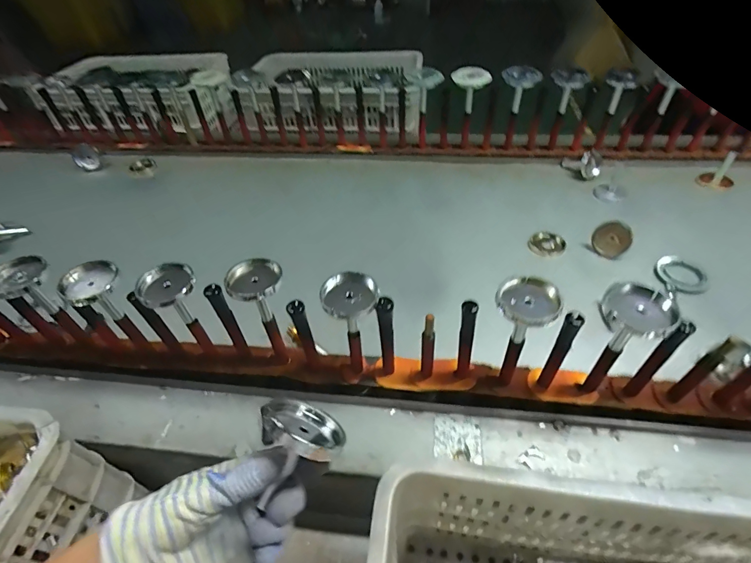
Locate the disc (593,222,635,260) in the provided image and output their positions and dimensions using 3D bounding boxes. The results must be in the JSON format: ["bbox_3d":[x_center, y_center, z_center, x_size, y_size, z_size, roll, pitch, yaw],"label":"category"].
[{"bbox_3d":[0.440,-0.078,0.734,0.062,0.065,0.005,43,27,8],"label":"disc"}]

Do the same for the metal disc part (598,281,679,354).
[{"bbox_3d":[0.275,0.048,0.427,0.067,0.073,0.062,31,55,30],"label":"metal disc part"}]

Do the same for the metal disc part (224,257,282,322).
[{"bbox_3d":[-0.147,0.018,0.503,0.068,0.072,0.073,-18,47,-14],"label":"metal disc part"}]

